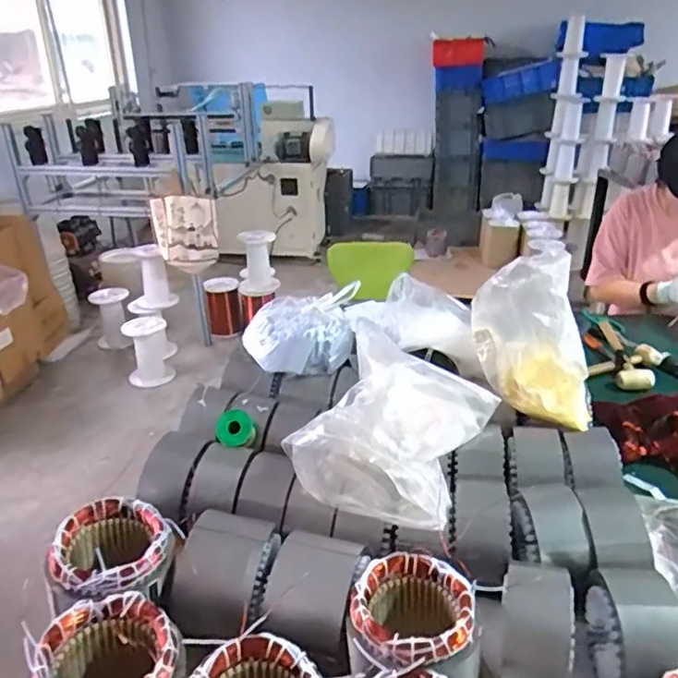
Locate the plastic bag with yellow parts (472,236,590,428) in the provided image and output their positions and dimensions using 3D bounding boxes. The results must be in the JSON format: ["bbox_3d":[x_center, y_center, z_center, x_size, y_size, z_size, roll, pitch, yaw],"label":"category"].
[{"bbox_3d":[0.338,-0.011,1.013,0.226,0.263,0.117,16,31,31],"label":"plastic bag with yellow parts"}]

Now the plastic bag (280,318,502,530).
[{"bbox_3d":[0.095,0.123,0.909,0.232,0.177,0.326,10,29,22],"label":"plastic bag"}]

